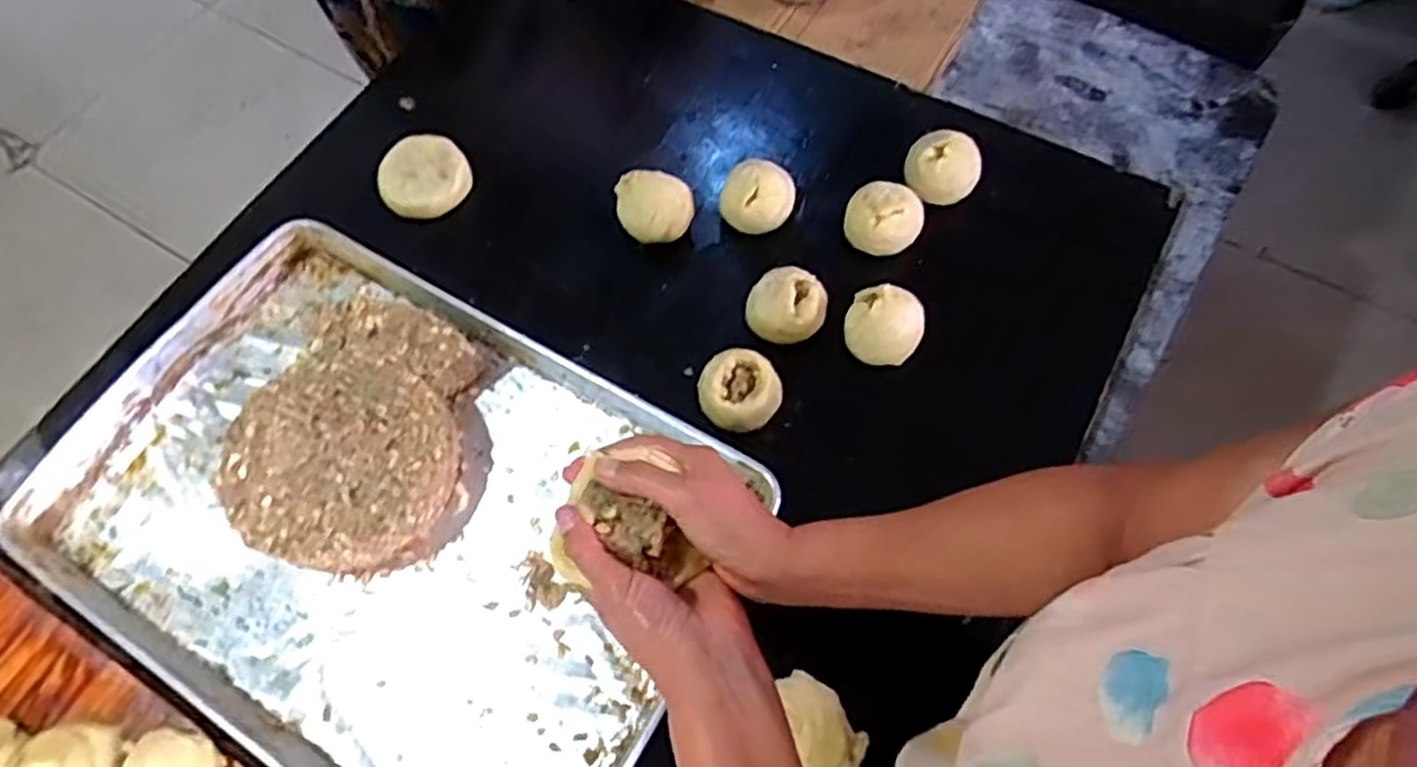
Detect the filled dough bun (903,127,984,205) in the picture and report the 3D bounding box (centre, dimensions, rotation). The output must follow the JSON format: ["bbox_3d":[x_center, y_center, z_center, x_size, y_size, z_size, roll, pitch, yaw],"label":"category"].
[{"bbox_3d":[0.256,-0.234,0.837,0.072,0.061,0.079,-1,66,3],"label":"filled dough bun"}]

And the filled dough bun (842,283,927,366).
[{"bbox_3d":[0.172,-0.057,0.761,0.074,0.061,0.061,15,68,9],"label":"filled dough bun"}]

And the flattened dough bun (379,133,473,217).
[{"bbox_3d":[-0.319,-0.233,0.871,0.097,0.024,0.092,-1,66,3],"label":"flattened dough bun"}]

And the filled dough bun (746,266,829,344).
[{"bbox_3d":[0.078,-0.076,0.775,0.078,0.059,0.067,26,70,13],"label":"filled dough bun"}]

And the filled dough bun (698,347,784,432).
[{"bbox_3d":[0.029,0.011,0.743,0.080,0.063,0.072,7,67,6],"label":"filled dough bun"}]

